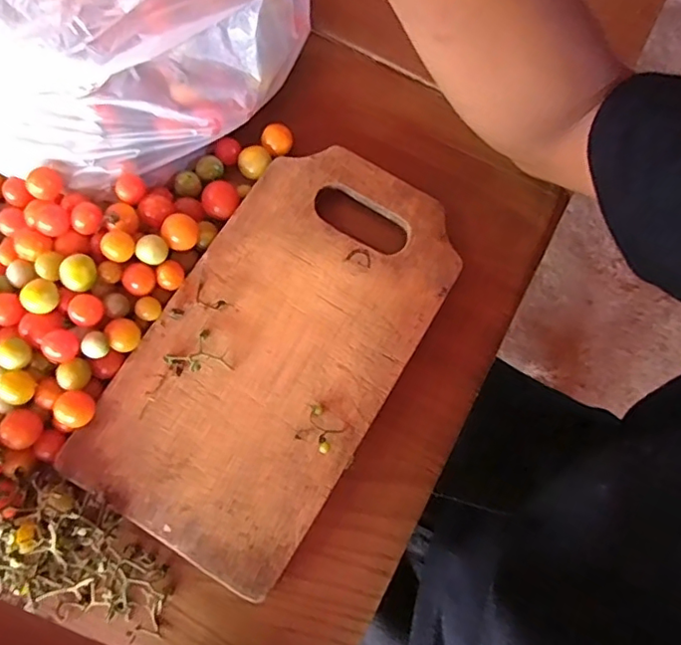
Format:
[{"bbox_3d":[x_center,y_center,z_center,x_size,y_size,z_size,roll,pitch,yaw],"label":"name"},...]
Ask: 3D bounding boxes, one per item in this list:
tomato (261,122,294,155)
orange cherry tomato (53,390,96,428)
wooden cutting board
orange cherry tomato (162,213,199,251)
[{"bbox_3d":[-0.040,-0.115,0.358,0.018,0.018,0.018,-11,75,-7],"label":"tomato"},{"bbox_3d":[-0.141,0.046,0.299,0.017,0.016,0.019,13,74,0],"label":"orange cherry tomato"},{"bbox_3d":[-0.033,0.012,0.325,0.132,0.022,0.241,31,75,5],"label":"wooden cutting board"},{"bbox_3d":[-0.092,-0.052,0.326,0.020,0.017,0.019,1,74,-3],"label":"orange cherry tomato"}]

